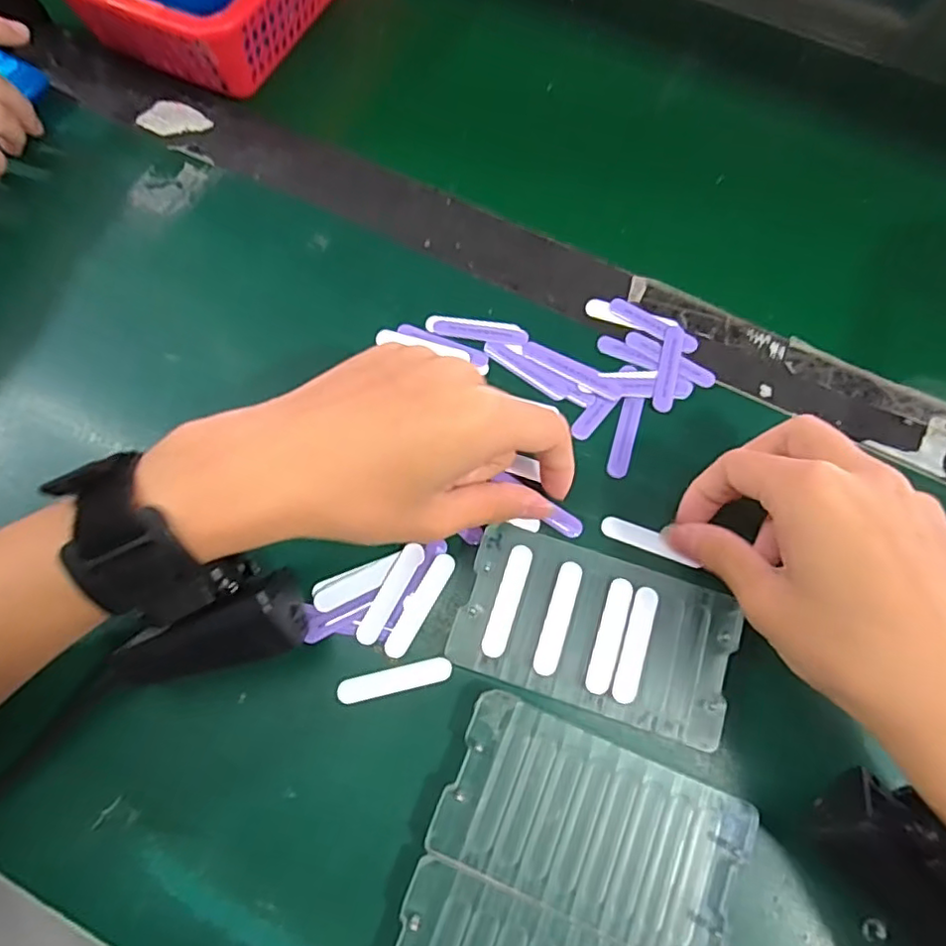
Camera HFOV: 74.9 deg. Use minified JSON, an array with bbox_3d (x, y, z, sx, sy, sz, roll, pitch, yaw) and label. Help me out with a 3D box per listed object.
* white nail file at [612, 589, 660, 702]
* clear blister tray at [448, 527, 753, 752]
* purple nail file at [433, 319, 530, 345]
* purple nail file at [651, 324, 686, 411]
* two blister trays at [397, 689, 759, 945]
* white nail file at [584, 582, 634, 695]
[{"bbox_3d":[0.073,0.076,0.273,0.011,0.004,0.051,18,71,5],"label":"white nail file"},{"bbox_3d":[0.055,0.071,0.280,0.119,0.009,0.066,17,71,5],"label":"clear blister tray"},{"bbox_3d":[0.005,-0.077,0.332,0.050,0.004,0.011,8,71,2],"label":"purple nail file"},{"bbox_3d":[0.104,-0.056,0.326,0.011,0.004,0.050,14,71,4],"label":"purple nail file"},{"bbox_3d":[0.037,0.177,0.246,0.122,0.012,0.134,22,72,7],"label":"two blister trays"},{"bbox_3d":[0.061,0.072,0.274,0.011,0.004,0.050,18,71,5],"label":"white nail file"}]

